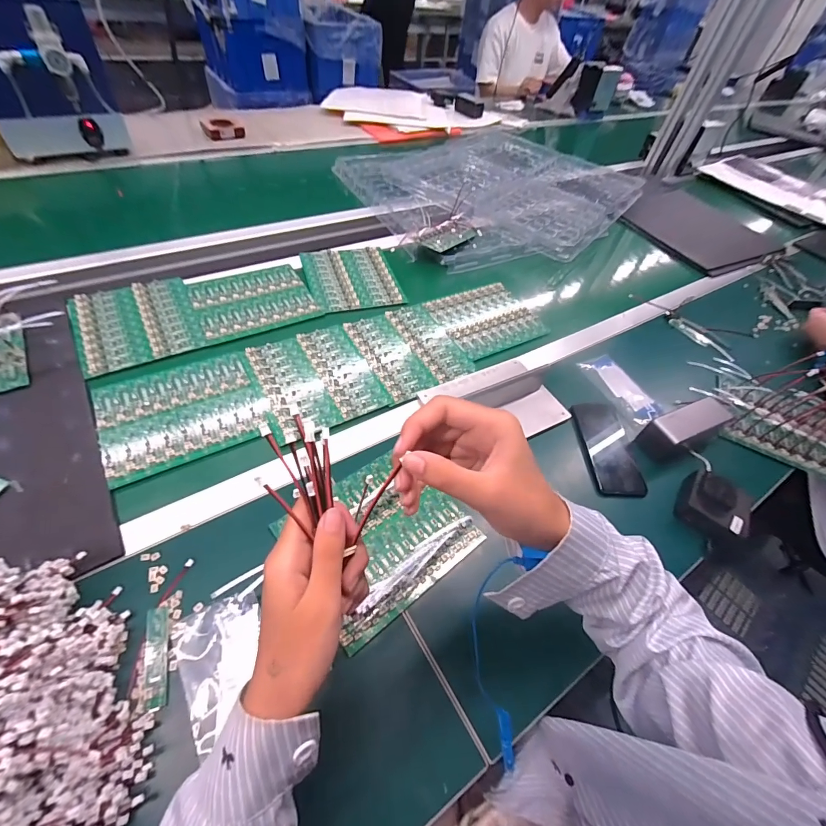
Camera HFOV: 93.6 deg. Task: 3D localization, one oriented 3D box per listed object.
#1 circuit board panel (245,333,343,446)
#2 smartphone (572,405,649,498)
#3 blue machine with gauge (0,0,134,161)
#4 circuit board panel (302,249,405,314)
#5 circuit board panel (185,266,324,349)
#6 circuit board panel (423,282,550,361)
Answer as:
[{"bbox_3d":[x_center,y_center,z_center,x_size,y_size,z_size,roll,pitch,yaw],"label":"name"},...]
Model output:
[{"bbox_3d":[-0.188,-0.044,0.597,0.091,0.004,0.197,-21,60,-22],"label":"circuit board panel"},{"bbox_3d":[0.292,0.051,0.582,0.070,0.016,0.156,1,51,-6],"label":"smartphone"},{"bbox_3d":[-0.821,-0.760,0.867,0.250,0.272,0.214,-18,56,-20],"label":"blue machine with gauge"},{"bbox_3d":[-0.123,-0.273,0.781,0.172,0.010,0.192,-11,54,-16],"label":"circuit board panel"},{"bbox_3d":[-0.291,-0.204,0.706,0.203,0.018,0.172,-23,58,-23],"label":"circuit board panel"},{"bbox_3d":[0.141,-0.183,0.746,0.190,0.011,0.167,-22,57,-23],"label":"circuit board panel"}]

